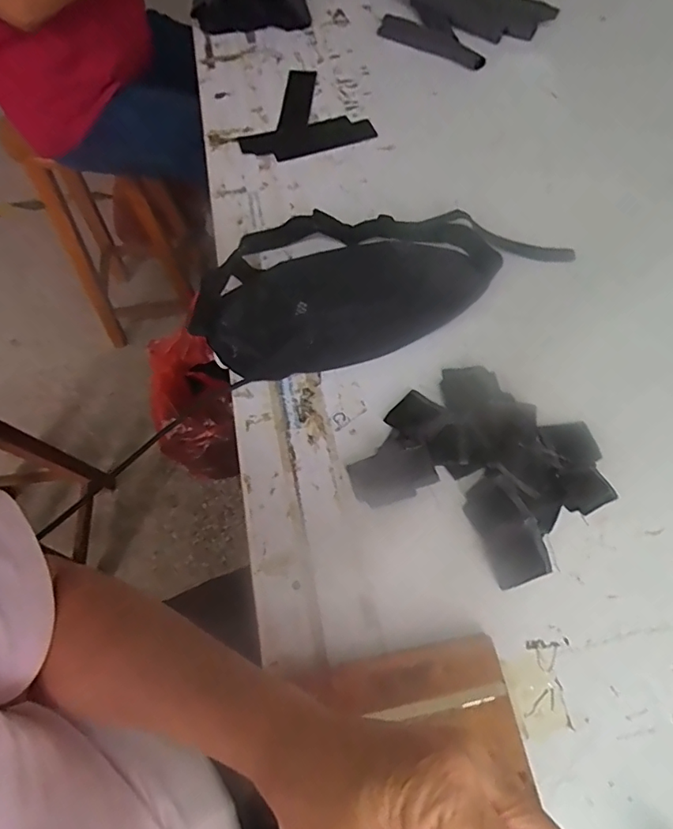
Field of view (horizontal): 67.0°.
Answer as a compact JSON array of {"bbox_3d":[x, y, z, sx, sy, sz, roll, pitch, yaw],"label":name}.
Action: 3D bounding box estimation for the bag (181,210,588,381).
[{"bbox_3d":[0.057,-0.175,0.570,0.424,0.073,0.213,-13,62,-6],"label":"bag"}]

